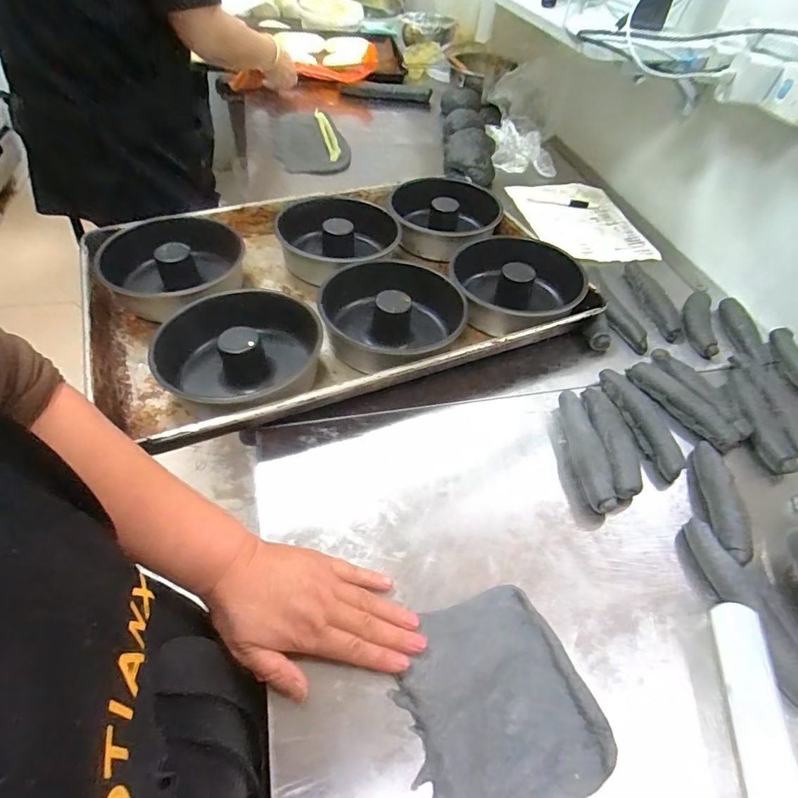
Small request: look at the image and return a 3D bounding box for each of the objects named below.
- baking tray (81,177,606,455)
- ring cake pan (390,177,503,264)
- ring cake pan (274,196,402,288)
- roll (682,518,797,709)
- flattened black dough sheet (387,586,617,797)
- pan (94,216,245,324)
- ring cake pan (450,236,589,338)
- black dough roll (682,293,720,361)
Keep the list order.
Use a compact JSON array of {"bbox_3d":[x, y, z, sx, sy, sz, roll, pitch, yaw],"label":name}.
[{"bbox_3d":[-0.072,-0.163,0.616,0.606,0.059,0.399,-17,54,-18],"label":"baking tray"},{"bbox_3d":[0.071,-0.285,0.730,0.165,0.056,0.176,3,50,-2],"label":"ring cake pan"},{"bbox_3d":[-0.087,-0.227,0.671,0.169,0.056,0.172,3,50,-2],"label":"ring cake pan"},{"bbox_3d":[0.294,0.172,0.385,0.035,0.026,0.151,-8,51,-11],"label":"roll"},{"bbox_3d":[0.070,0.224,0.341,0.134,0.006,0.140,-15,53,-17],"label":"flattened black dough sheet"},{"bbox_3d":[-0.297,-0.172,0.606,0.182,0.052,0.178,-11,52,-14],"label":"pan"},{"bbox_3d":[0.157,-0.141,0.615,0.167,0.067,0.184,10,50,4],"label":"ring cake pan"},{"bbox_3d":[0.418,-0.104,0.643,0.030,0.024,0.128,15,51,8],"label":"black dough roll"}]

